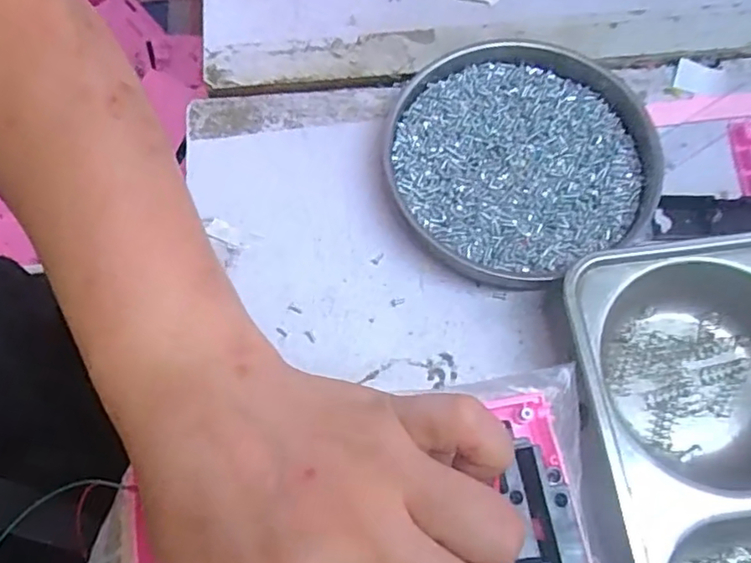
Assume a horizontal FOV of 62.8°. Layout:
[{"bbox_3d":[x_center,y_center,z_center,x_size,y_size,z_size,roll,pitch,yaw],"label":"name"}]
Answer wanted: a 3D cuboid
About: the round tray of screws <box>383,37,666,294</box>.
[{"bbox_3d":[0.076,-0.066,0.320,0.138,0.024,0.131,0,69,0],"label":"round tray of screws"}]

